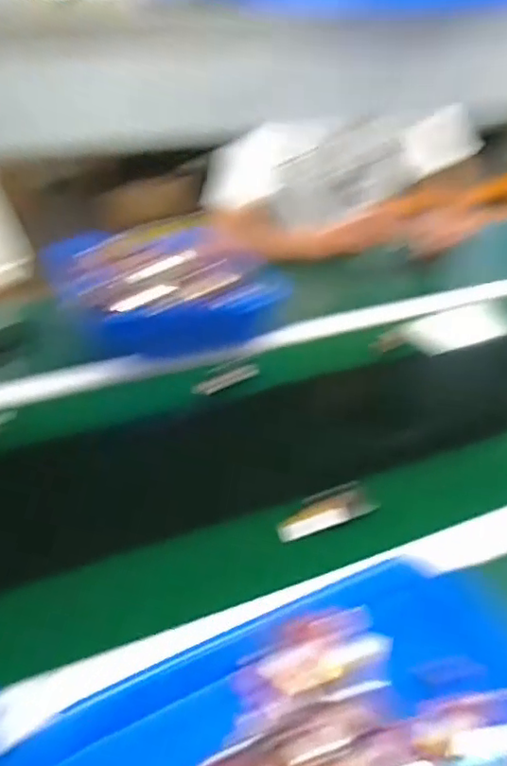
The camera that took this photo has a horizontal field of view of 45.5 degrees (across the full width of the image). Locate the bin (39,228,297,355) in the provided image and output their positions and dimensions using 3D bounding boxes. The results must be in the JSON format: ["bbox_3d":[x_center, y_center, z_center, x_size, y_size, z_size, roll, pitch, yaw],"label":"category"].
[{"bbox_3d":[-0.139,-0.155,0.947,0.278,0.097,0.322,-18,36,-24],"label":"bin"}]

